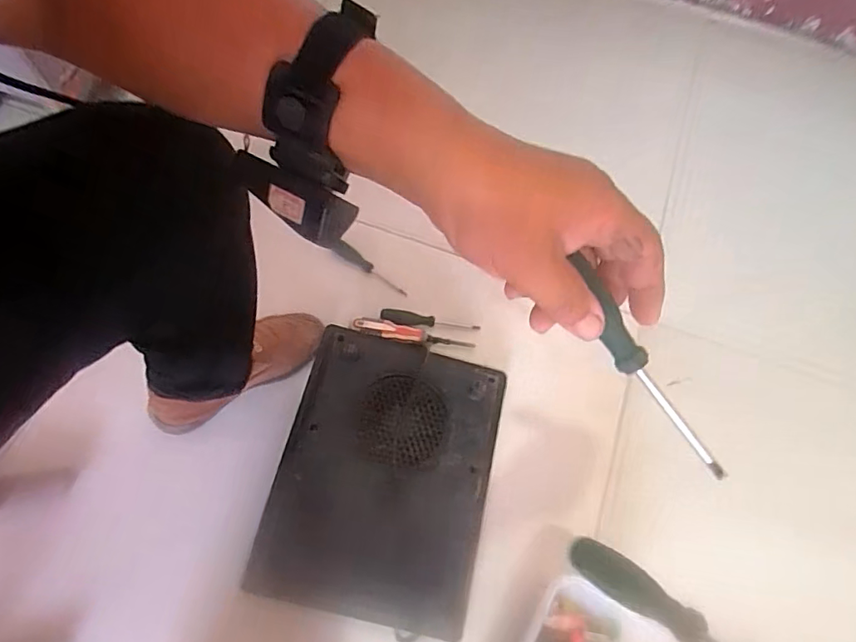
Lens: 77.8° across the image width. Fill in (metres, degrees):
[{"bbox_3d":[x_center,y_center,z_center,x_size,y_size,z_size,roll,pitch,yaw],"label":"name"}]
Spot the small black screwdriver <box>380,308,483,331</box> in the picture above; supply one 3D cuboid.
[{"bbox_3d":[0.004,-0.002,0.834,0.154,0.021,0.025,4,66,0],"label":"small black screwdriver"}]

